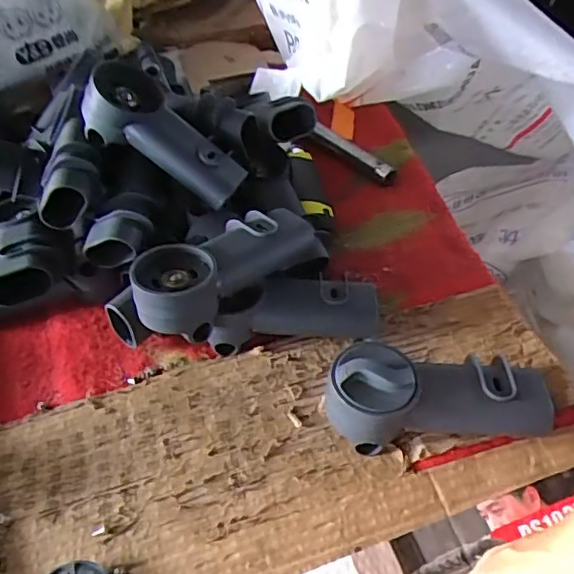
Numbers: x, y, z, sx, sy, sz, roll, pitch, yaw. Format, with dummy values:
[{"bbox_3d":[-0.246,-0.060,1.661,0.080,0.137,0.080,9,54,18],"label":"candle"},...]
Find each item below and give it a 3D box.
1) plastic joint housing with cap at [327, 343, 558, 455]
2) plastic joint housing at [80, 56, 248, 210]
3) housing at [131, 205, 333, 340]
[{"bbox_3d":[0.113,0.080,0.434,0.162,0.065,0.063,-4,47,0],"label":"plastic joint housing with cap"},{"bbox_3d":[-0.112,-0.140,0.539,0.160,0.048,0.071,37,52,-7],"label":"plastic joint housing"},{"bbox_3d":[-0.044,-0.021,0.495,0.069,0.065,0.189,34,57,30],"label":"housing"}]

